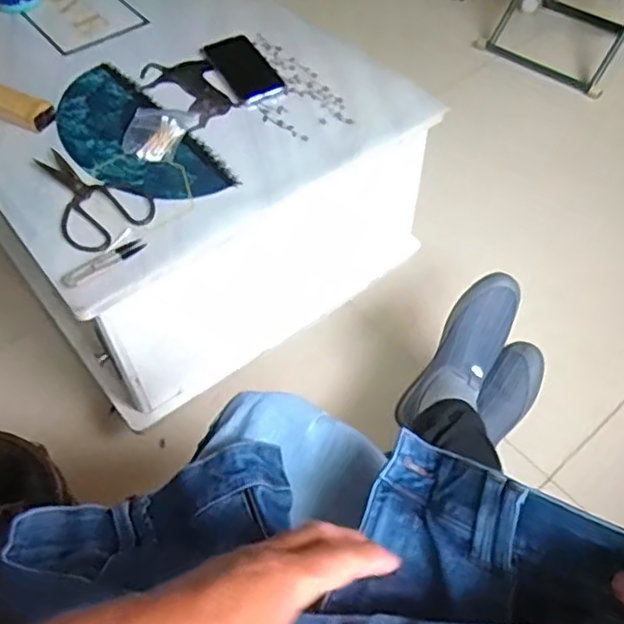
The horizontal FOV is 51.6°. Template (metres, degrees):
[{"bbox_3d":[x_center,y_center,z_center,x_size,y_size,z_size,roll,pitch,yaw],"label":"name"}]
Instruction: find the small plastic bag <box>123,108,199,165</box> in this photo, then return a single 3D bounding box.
[{"bbox_3d":[-0.220,-0.256,0.914,0.083,0.010,0.115,13,56,10],"label":"small plastic bag"}]

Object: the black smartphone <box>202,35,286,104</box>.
[{"bbox_3d":[-0.106,-0.381,1.010,0.076,0.010,0.163,-25,58,-16],"label":"black smartphone"}]

